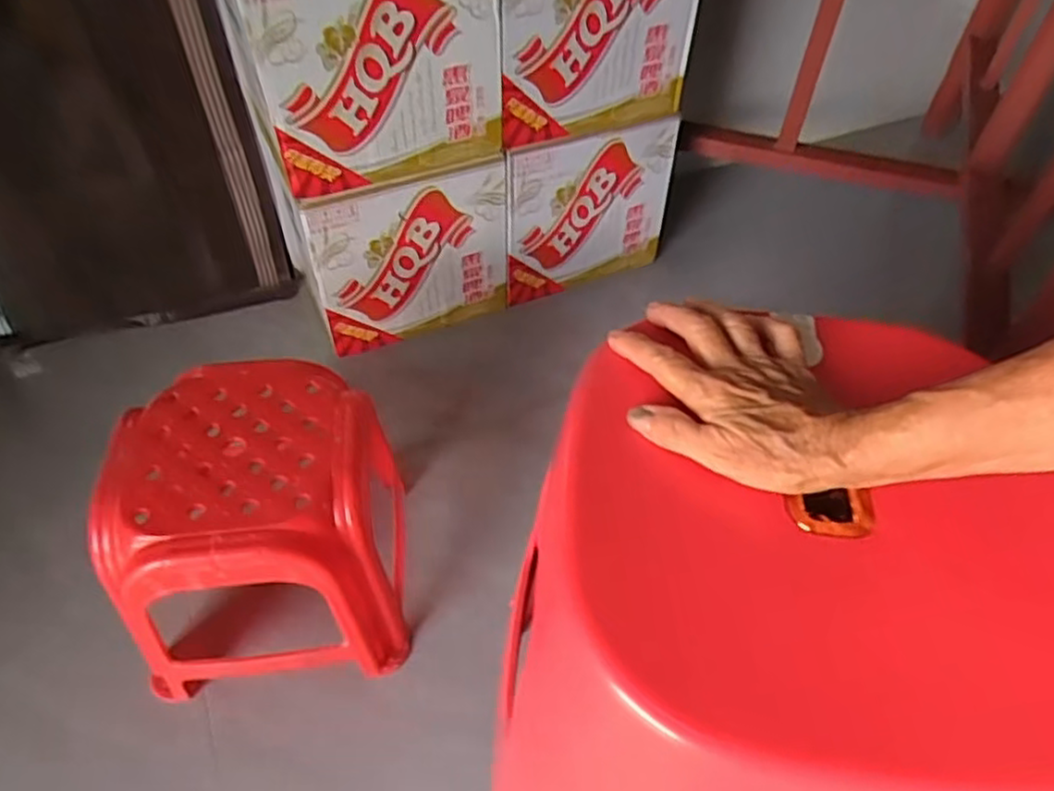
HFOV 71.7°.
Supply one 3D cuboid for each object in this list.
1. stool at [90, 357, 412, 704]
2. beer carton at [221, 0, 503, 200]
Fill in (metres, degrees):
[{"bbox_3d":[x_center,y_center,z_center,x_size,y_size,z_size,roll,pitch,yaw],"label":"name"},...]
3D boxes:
[{"bbox_3d":[-0.293,0.149,0.822,0.272,0.258,0.274,-7,50,-6],"label":"stool"},{"bbox_3d":[-0.215,-0.465,0.939,0.296,0.292,0.210,-22,53,-20],"label":"beer carton"}]

